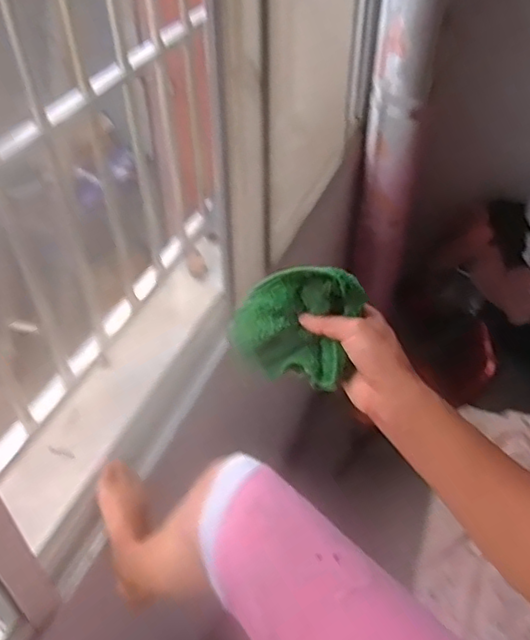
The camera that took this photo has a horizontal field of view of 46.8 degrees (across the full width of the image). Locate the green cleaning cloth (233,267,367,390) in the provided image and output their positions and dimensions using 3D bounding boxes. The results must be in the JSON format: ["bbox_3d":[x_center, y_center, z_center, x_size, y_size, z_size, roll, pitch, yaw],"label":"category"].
[{"bbox_3d":[0.028,0.007,0.541,0.116,0.102,0.029,-2,12,19],"label":"green cleaning cloth"}]

